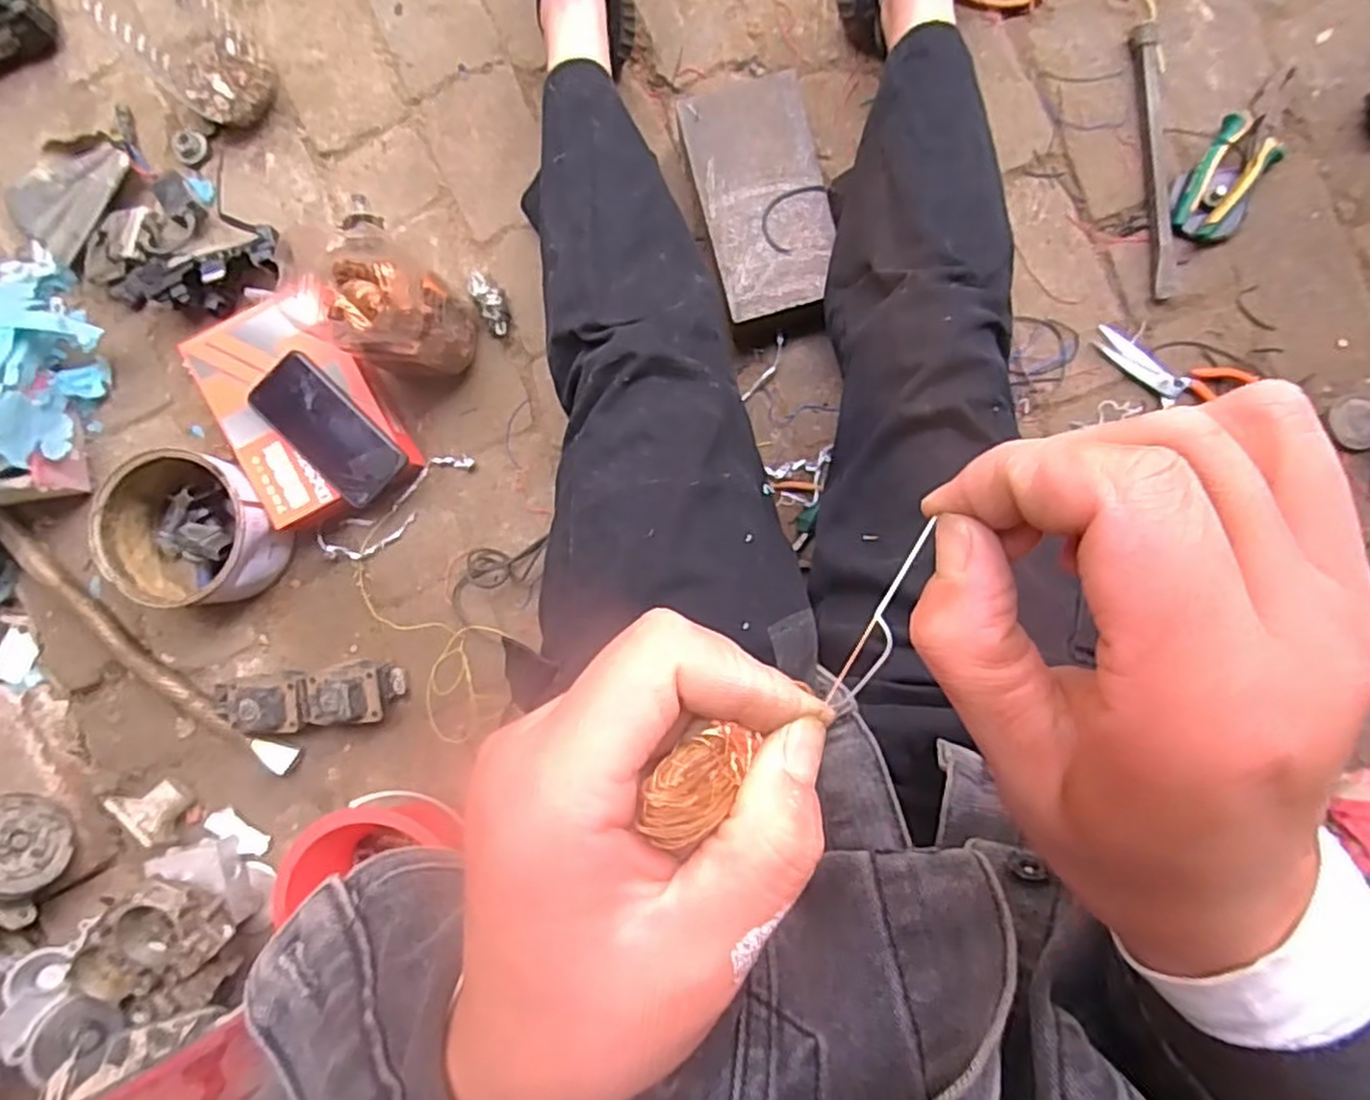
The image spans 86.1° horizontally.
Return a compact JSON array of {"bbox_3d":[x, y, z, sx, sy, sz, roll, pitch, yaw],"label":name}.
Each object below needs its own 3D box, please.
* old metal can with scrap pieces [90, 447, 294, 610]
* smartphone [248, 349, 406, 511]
[{"bbox_3d":[-0.496,-0.021,0.749,0.150,0.092,0.146,0,91,5],"label":"old metal can with scrap pieces"},{"bbox_3d":[-0.355,-0.119,0.723,0.160,0.014,0.078,44,93,2],"label":"smartphone"}]

